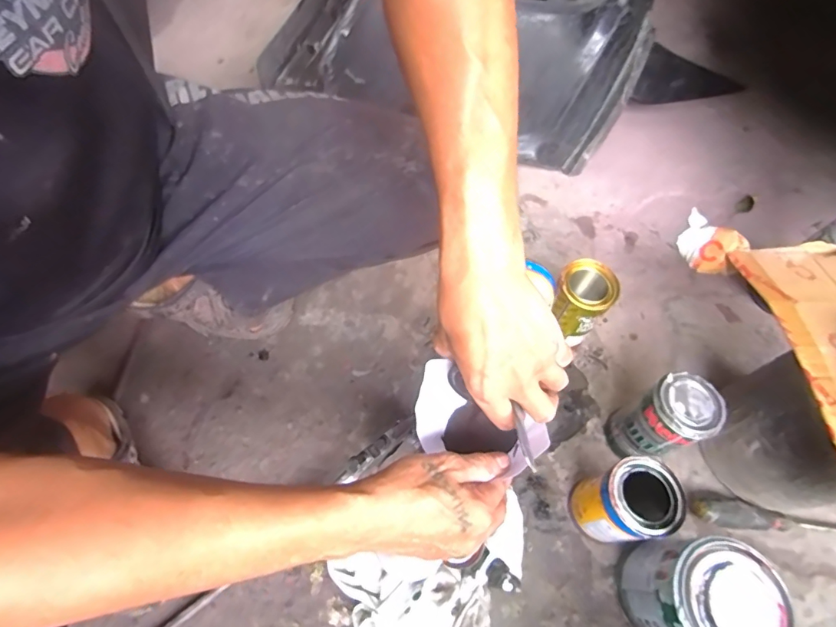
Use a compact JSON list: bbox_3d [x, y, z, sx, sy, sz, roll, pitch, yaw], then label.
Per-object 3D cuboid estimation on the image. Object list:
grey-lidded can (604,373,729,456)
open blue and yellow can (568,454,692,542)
[{"bbox_3d":[0.287,0.129,0.544,0.073,0.131,0.071,0,61,0],"label":"grey-lidded can"},{"bbox_3d":[0.222,0.209,0.503,0.076,0.128,0.071,1,61,-1],"label":"open blue and yellow can"}]

